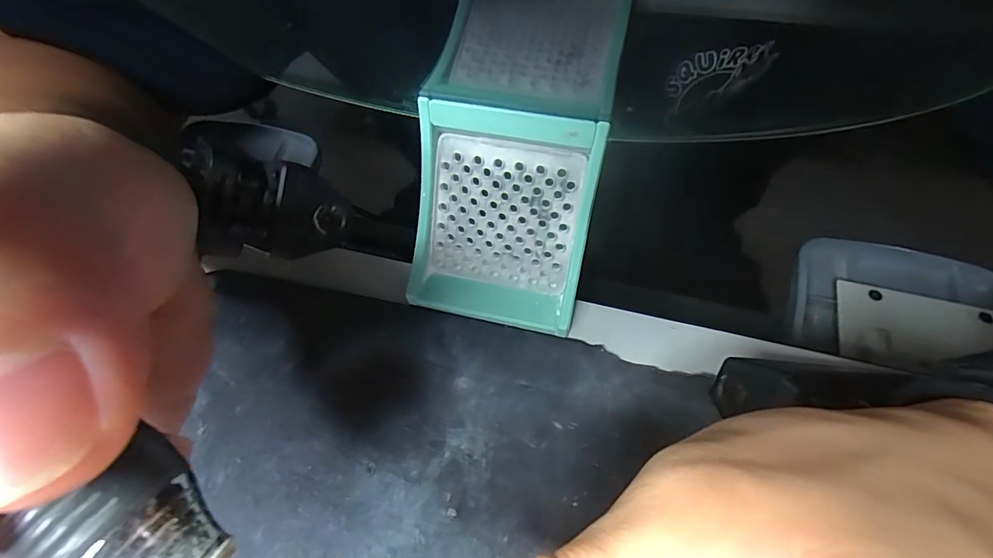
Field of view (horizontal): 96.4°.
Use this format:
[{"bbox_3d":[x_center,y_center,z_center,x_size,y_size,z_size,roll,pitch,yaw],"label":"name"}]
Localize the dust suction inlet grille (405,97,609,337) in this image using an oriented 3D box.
[{"bbox_3d":[0.000,-0.022,0.190,0.074,0.095,0.015,11,25,8],"label":"dust suction inlet grille"}]

